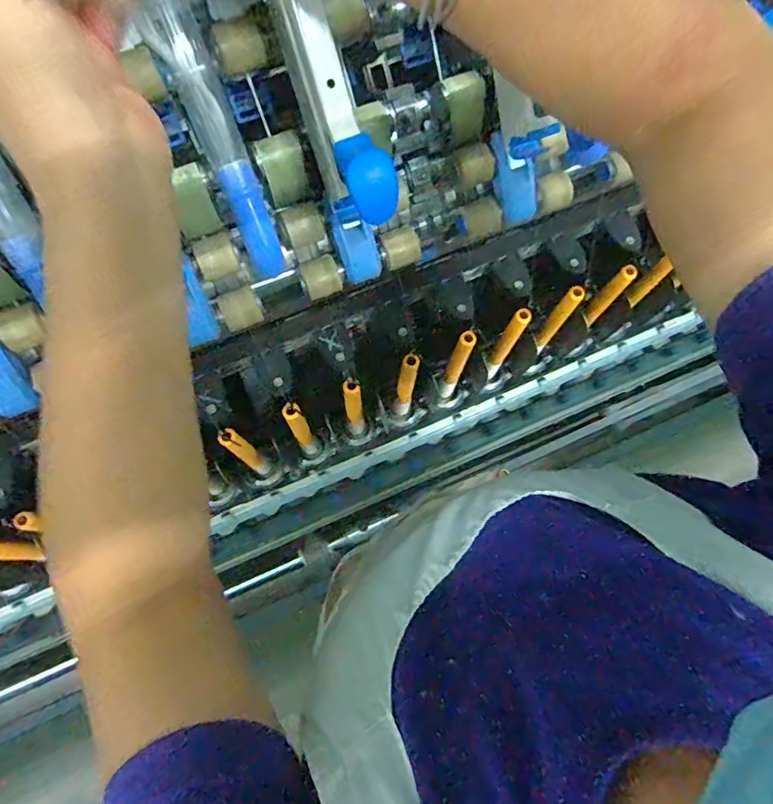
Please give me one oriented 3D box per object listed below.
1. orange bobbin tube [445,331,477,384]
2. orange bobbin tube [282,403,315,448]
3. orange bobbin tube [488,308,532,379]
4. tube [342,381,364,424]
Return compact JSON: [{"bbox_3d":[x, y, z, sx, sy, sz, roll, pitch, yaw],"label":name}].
[{"bbox_3d":[0.089,-0.052,0.649,0.018,0.137,0.016,21,75,4],"label":"orange bobbin tube"},{"bbox_3d":[-0.102,0.028,0.621,0.021,0.156,0.018,-29,77,-9],"label":"orange bobbin tube"},{"bbox_3d":[0.151,-0.072,0.675,0.021,0.176,0.017,32,76,7],"label":"orange bobbin tube"},{"bbox_3d":[-0.039,0.002,0.642,0.020,0.121,0.024,-12,75,-5],"label":"tube"}]

